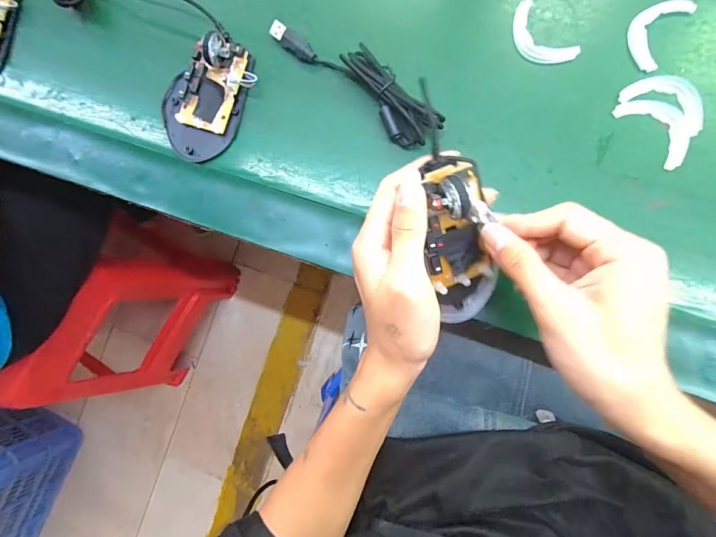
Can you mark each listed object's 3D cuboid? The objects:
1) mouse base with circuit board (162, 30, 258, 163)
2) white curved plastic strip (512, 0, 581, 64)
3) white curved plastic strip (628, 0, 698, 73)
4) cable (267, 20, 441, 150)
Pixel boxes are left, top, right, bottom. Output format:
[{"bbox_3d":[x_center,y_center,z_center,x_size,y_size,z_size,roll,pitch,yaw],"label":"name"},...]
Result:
[{"bbox_3d":[-0.137,-0.151,0.313,0.072,0.031,0.104,24,88,7],"label":"mouse base with circuit board"},{"bbox_3d":[0.148,-0.190,0.300,0.034,0.004,0.063,-40,83,2],"label":"white curved plastic strip"},{"bbox_3d":[0.238,-0.191,0.293,0.034,0.006,0.061,33,89,7],"label":"white curved plastic strip"},{"bbox_3d":[-0.001,-0.162,0.305,0.167,0.022,0.040,43,91,7],"label":"cable"}]

